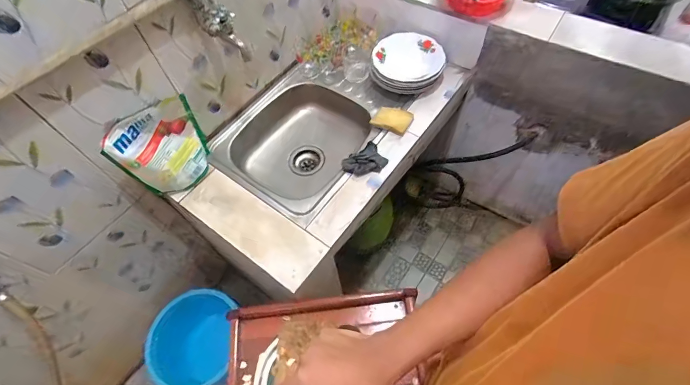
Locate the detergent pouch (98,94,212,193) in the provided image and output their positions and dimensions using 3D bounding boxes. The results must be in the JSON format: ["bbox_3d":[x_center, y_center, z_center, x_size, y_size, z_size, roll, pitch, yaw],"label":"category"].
[{"bbox_3d":[-0.421,-0.104,0.858,0.075,0.222,0.197,24,64,17],"label":"detergent pouch"}]

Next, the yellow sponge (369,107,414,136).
[{"bbox_3d":[0.130,-0.203,1.004,0.104,0.052,0.062,17,62,13],"label":"yellow sponge"}]

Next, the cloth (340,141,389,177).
[{"bbox_3d":[0.052,-0.082,0.951,0.118,0.020,0.082,-35,64,-16],"label":"cloth"}]

